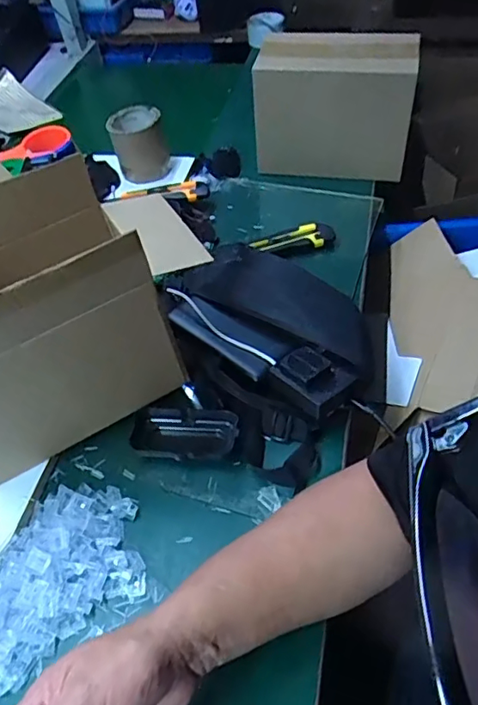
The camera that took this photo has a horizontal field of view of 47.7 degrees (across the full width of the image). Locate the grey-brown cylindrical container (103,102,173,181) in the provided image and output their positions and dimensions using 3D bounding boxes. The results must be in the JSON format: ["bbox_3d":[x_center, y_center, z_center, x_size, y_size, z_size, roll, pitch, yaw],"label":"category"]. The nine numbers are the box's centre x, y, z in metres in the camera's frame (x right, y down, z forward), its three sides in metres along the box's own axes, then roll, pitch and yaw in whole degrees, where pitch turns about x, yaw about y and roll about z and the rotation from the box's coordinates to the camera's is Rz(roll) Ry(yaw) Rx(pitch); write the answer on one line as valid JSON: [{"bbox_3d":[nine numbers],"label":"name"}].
[{"bbox_3d":[-0.159,-0.332,0.860,0.085,0.090,0.083,-10,51,-7],"label":"grey-brown cylindrical container"}]

